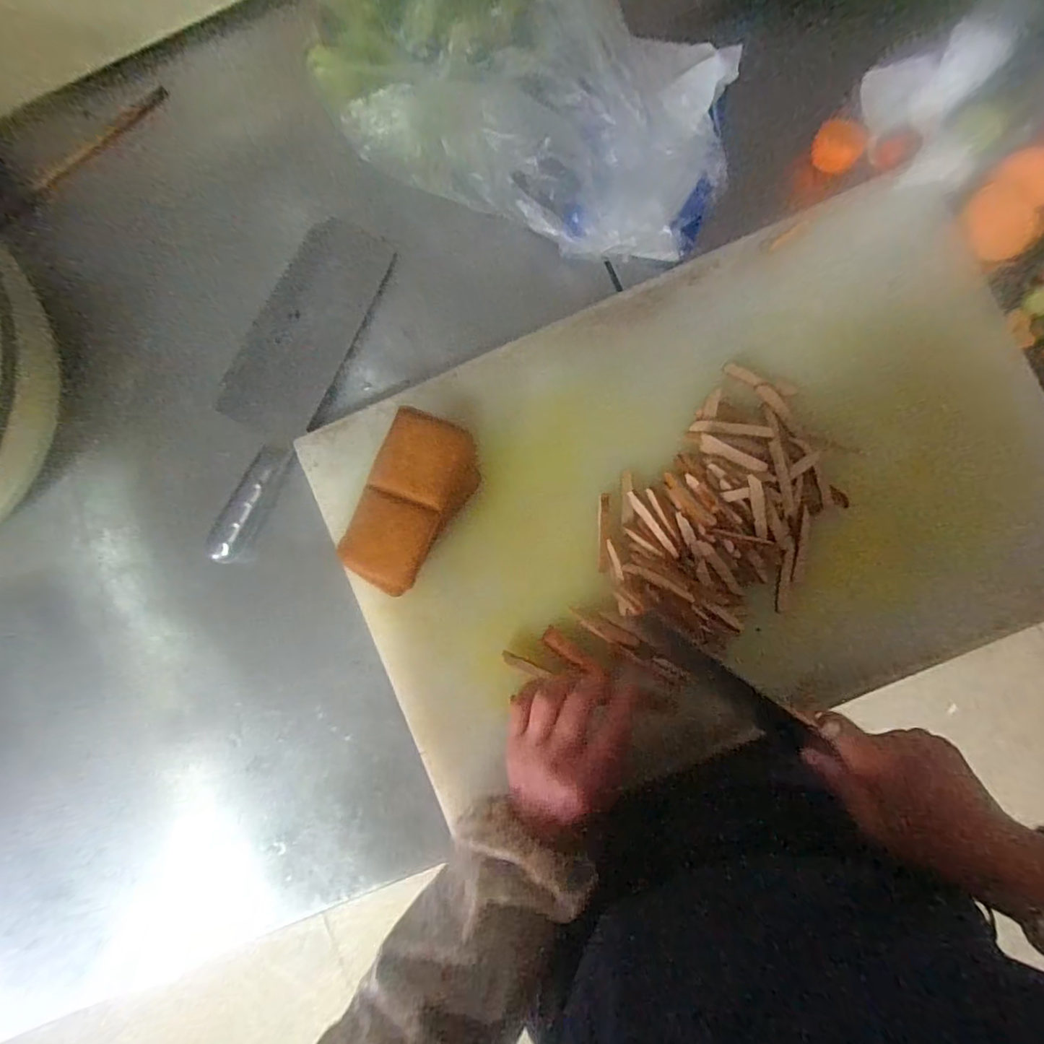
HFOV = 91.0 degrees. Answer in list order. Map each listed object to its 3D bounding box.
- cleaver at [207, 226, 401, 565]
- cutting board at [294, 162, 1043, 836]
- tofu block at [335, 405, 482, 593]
[{"bbox_3d":[-0.215,-0.122,0.454,0.084,0.019,0.305,26,88,5],"label":"cleaver"},{"bbox_3d":[0.135,-0.017,0.407,0.556,0.014,0.363,-23,85,2],"label":"cutting board"},{"bbox_3d":[-0.082,-0.014,0.396,0.066,0.062,0.128,22,88,5],"label":"tofu block"}]

